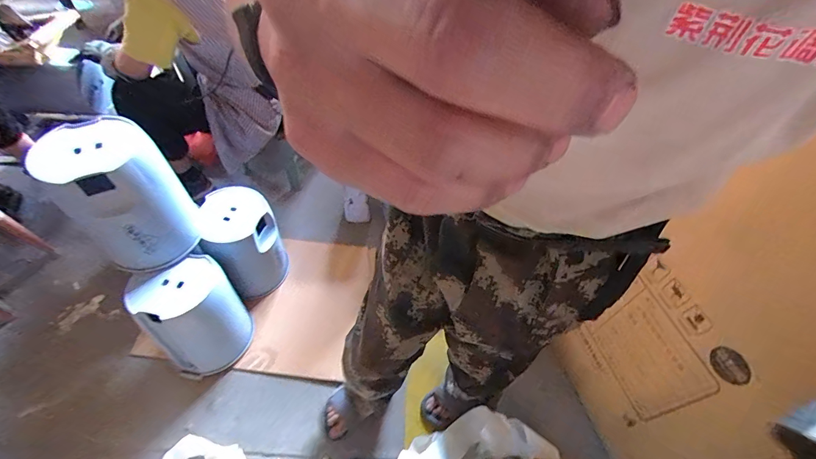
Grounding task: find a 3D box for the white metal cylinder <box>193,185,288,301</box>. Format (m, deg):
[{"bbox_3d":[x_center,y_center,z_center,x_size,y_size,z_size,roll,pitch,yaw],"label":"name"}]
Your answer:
[{"bbox_3d":[-0.581,0.052,1.347,0.253,0.331,0.271,2,52,-3],"label":"white metal cylinder"}]

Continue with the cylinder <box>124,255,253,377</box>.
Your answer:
[{"bbox_3d":[-0.663,0.270,1.182,0.245,0.330,0.230,-35,62,-27],"label":"cylinder"}]

